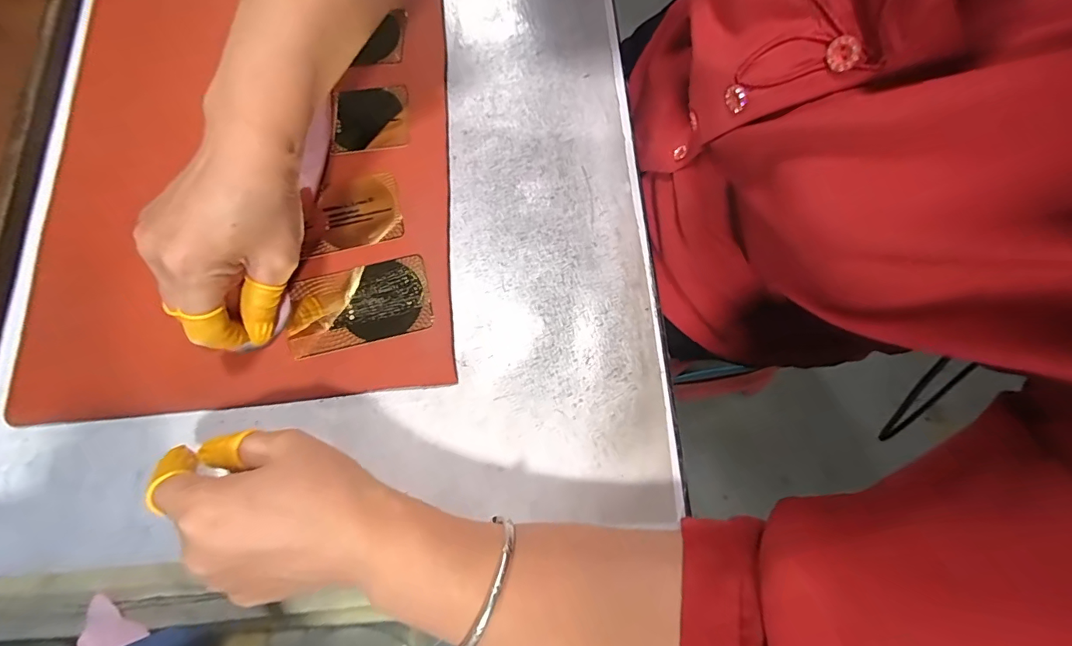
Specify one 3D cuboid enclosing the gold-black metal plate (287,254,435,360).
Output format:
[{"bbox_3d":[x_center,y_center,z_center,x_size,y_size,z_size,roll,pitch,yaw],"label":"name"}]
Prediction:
[{"bbox_3d":[-0.107,-0.011,0.282,0.084,0.006,0.049,-14,75,-5],"label":"gold-black metal plate"}]

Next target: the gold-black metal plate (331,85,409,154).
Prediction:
[{"bbox_3d":[-0.113,-0.139,0.318,0.050,0.006,0.050,-6,74,-5],"label":"gold-black metal plate"}]

